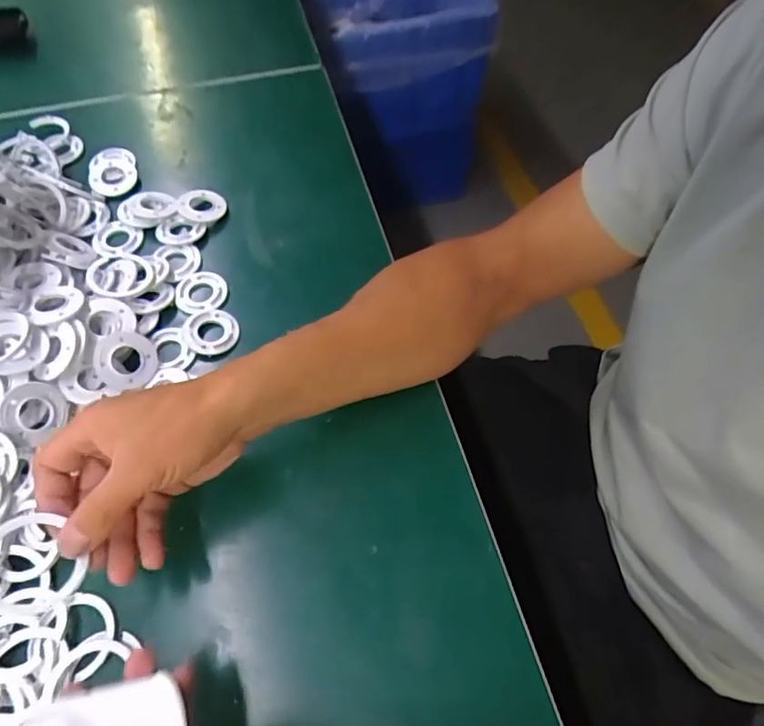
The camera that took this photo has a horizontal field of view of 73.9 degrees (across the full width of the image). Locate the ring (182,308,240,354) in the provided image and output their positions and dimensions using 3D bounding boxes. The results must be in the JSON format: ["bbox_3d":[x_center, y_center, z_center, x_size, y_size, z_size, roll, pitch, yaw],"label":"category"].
[{"bbox_3d":[-0.142,-0.027,0.423,0.044,0.007,0.042,2,59,-3],"label":"ring"}]

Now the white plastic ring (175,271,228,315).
[{"bbox_3d":[-0.158,-0.063,0.442,0.043,0.004,0.042,2,59,-3],"label":"white plastic ring"}]

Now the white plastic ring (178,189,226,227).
[{"bbox_3d":[-0.170,-0.150,0.483,0.039,0.010,0.041,5,64,-10],"label":"white plastic ring"}]

